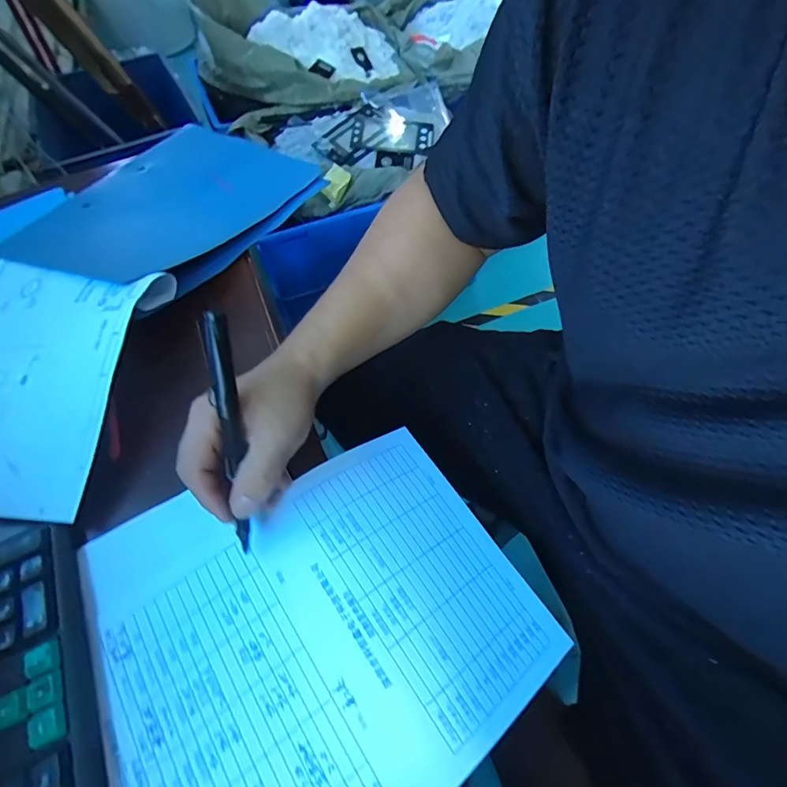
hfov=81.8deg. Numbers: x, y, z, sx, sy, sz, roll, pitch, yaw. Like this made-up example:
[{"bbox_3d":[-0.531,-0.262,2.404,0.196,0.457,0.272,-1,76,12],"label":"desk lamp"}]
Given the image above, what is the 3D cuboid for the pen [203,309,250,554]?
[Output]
[{"bbox_3d":[-0.106,0.028,0.294,0.012,0.160,0.016,-2,19,-5],"label":"pen"}]

